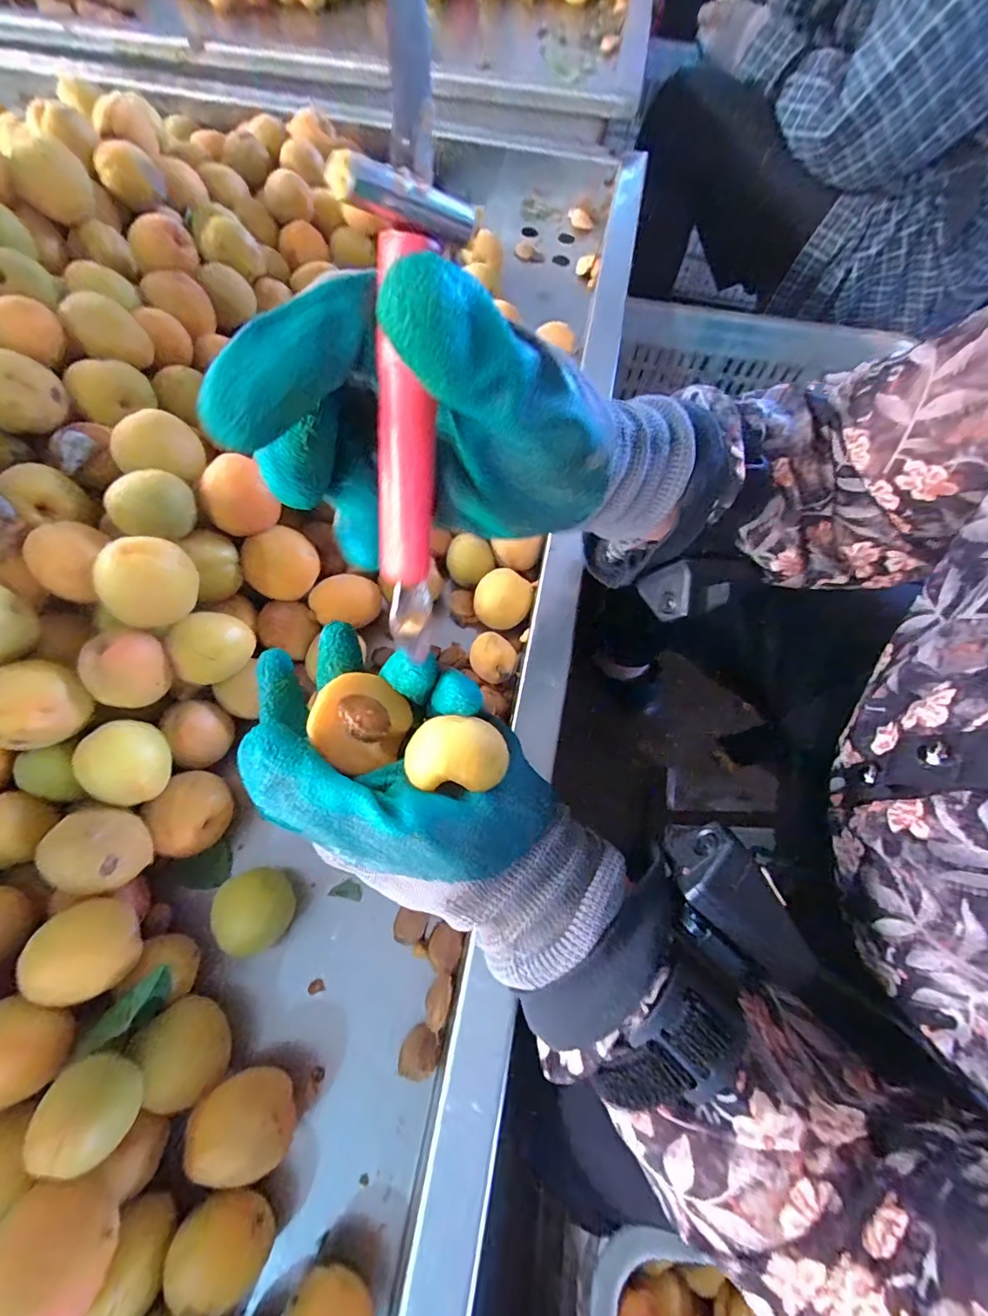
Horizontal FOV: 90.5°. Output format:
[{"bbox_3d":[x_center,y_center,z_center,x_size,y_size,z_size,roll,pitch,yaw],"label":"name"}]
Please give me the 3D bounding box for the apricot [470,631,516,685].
[{"bbox_3d":[-0.001,0.002,0.320,0.030,0.021,0.028,1,67,-3],"label":"apricot"}]

